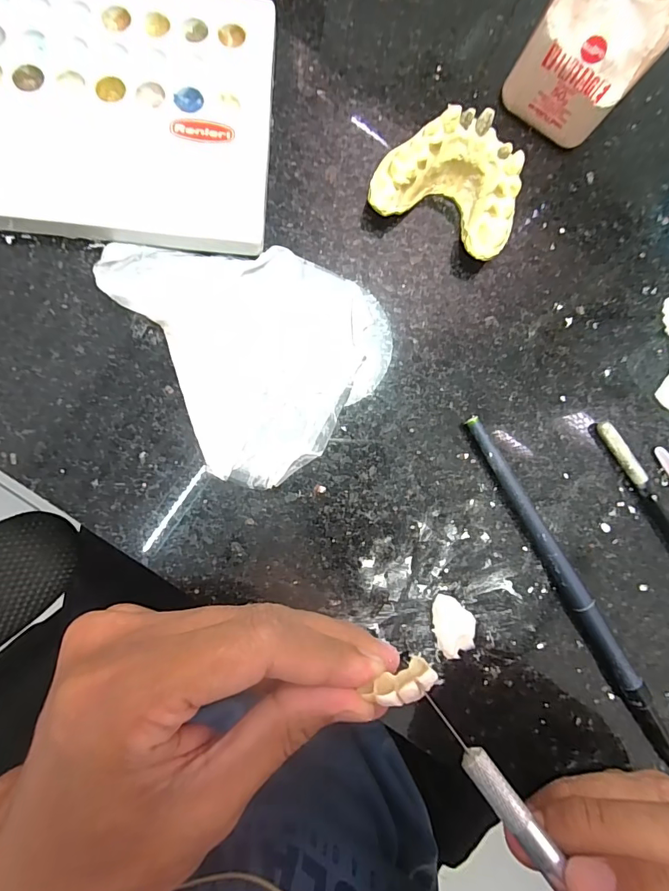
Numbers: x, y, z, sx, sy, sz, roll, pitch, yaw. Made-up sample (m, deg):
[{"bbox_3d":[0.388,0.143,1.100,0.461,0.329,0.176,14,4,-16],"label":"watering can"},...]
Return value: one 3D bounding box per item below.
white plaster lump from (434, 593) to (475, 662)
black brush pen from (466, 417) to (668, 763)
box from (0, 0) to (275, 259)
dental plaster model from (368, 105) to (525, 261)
[{"bbox_3d":[0.047,0.070,0.166,0.016,0.004,0.024,-17,90,-7],"label":"white plaster lump"},{"bbox_3d":[0.094,0.059,0.169,0.009,0.009,0.159,-31,91,-7],"label":"black brush pen"},{"bbox_3d":[-0.099,-0.123,0.154,0.148,0.013,0.094,3,87,-6],"label":"box"},{"bbox_3d":[0.044,-0.099,0.163,0.054,0.027,0.037,24,85,-5],"label":"dental plaster model"}]

